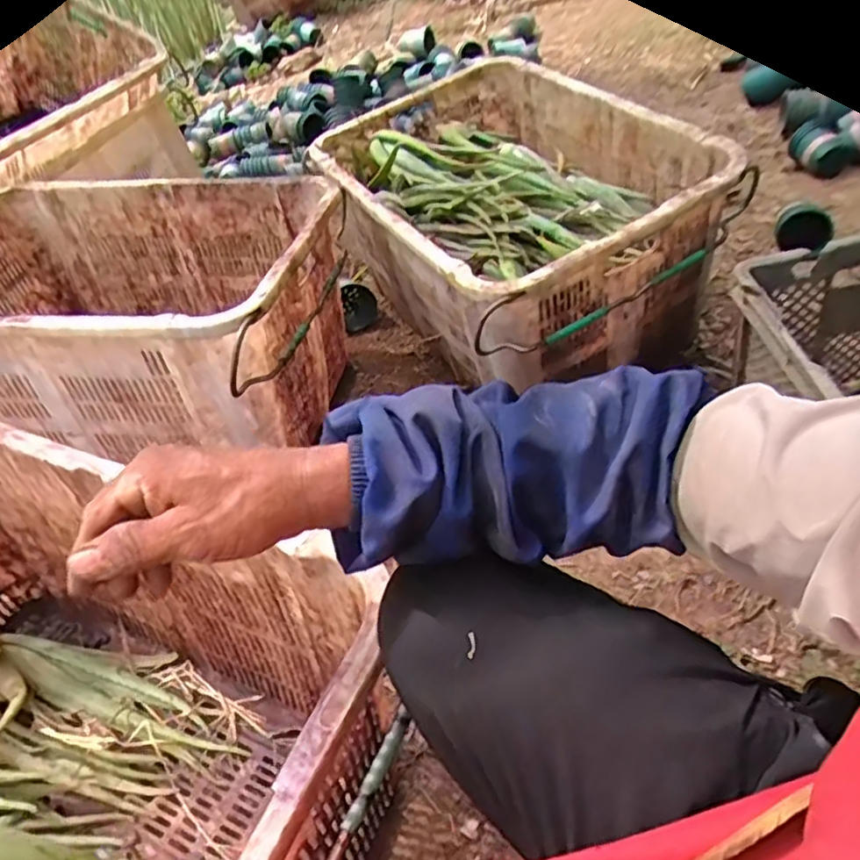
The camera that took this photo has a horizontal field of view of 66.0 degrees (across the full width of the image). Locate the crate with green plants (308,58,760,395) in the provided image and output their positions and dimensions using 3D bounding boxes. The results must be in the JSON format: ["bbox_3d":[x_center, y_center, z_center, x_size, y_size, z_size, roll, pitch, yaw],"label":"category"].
[{"bbox_3d":[0.112,-0.299,0.949,0.326,0.231,0.496,-28,51,-18],"label":"crate with green plants"}]

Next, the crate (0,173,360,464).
[{"bbox_3d":[-0.429,-0.168,0.963,0.577,0.255,0.393,2,49,8],"label":"crate"}]

